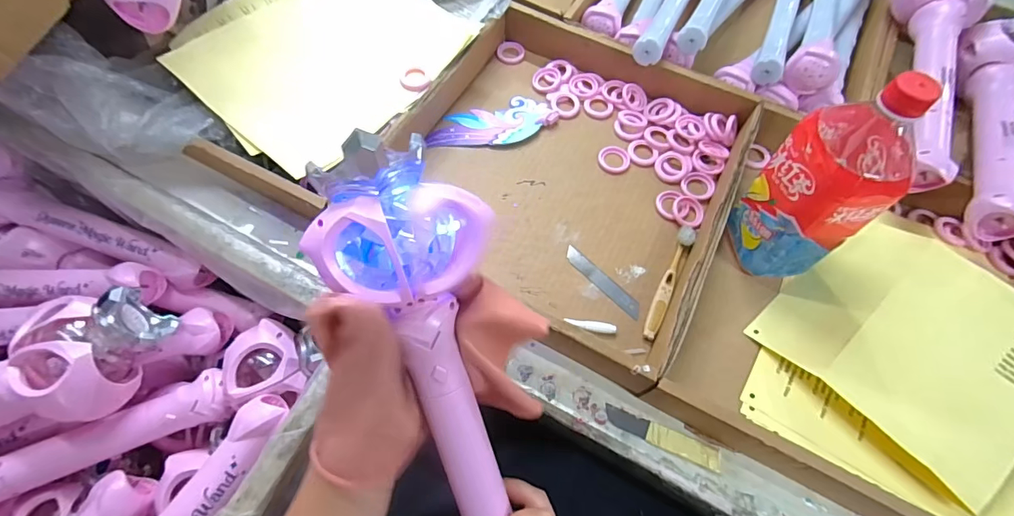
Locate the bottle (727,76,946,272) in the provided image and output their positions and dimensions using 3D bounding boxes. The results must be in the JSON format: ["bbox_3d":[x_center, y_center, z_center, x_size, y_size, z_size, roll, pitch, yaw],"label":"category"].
[{"bbox_3d":[0.280,-0.059,0.408,0.079,0.219,0.077,7,64,1],"label":"bottle"}]

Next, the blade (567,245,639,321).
[{"bbox_3d":[0.100,0.024,0.481,0.019,0.004,0.098,-41,72,-19],"label":"blade"}]

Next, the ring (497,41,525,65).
[{"bbox_3d":[0.006,-0.279,0.627,0.037,0.006,0.038,8,64,2],"label":"ring"}]

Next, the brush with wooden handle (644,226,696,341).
[{"bbox_3d":[0.169,0.023,0.479,0.018,0.010,0.139,24,66,9],"label":"brush with wooden handle"}]

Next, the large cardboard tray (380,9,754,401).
[{"bbox_3d":[0.064,-0.106,0.520,0.361,0.052,0.376,29,67,12],"label":"large cardboard tray"}]

